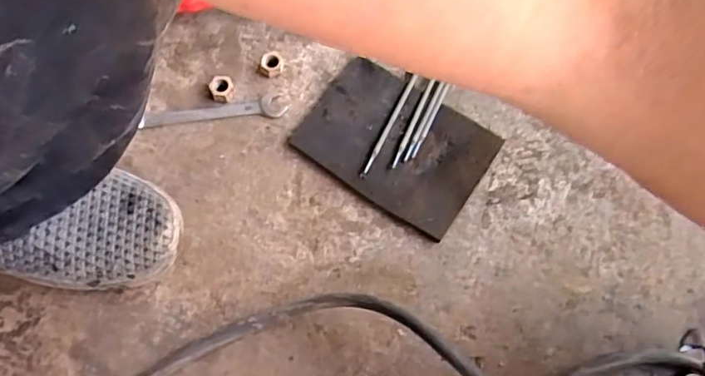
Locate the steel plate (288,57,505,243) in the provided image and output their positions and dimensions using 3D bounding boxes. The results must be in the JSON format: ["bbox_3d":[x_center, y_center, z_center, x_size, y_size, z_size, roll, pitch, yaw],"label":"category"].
[{"bbox_3d":[0.041,-0.043,0.545,0.170,0.008,0.120,33,76,9],"label":"steel plate"}]

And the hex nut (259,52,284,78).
[{"bbox_3d":[-0.080,-0.123,0.560,0.024,0.013,0.025,-8,70,-6],"label":"hex nut"}]

